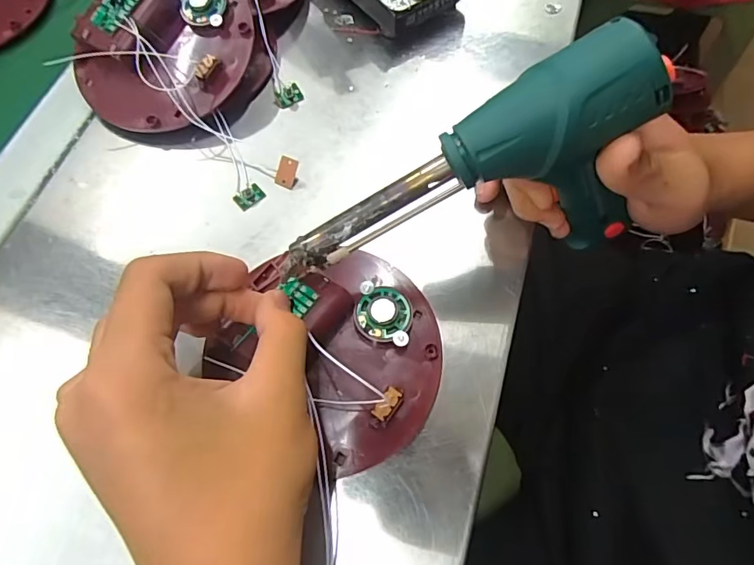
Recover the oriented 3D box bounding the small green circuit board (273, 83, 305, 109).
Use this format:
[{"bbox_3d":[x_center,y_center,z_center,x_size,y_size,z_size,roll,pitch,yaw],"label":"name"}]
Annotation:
[{"bbox_3d":[-0.060,-0.126,0.329,0.019,0.006,0.013,-32,108,-5],"label":"small green circuit board"}]

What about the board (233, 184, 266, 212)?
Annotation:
[{"bbox_3d":[-0.079,-0.053,0.298,0.017,0.006,0.012,-37,71,-15],"label":"board"}]

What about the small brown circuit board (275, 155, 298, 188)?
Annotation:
[{"bbox_3d":[-0.056,-0.069,0.302,0.013,0.005,0.019,12,106,-9],"label":"small brown circuit board"}]

